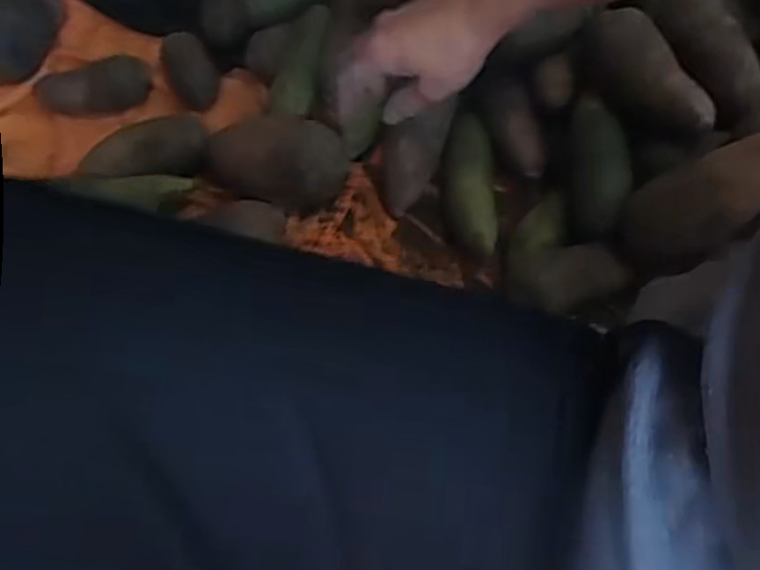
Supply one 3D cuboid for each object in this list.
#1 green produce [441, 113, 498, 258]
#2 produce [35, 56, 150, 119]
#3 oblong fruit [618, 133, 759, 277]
[{"bbox_3d":[0.100,-0.111,0.795,0.054,0.057,0.170,3,57,-1],"label":"green produce"},{"bbox_3d":[-0.355,-0.243,0.874,0.134,0.046,0.053,-23,61,-16],"label":"produce"},{"bbox_3d":[0.310,-0.080,0.666,0.059,0.174,0.076,12,50,-36],"label":"oblong fruit"}]

